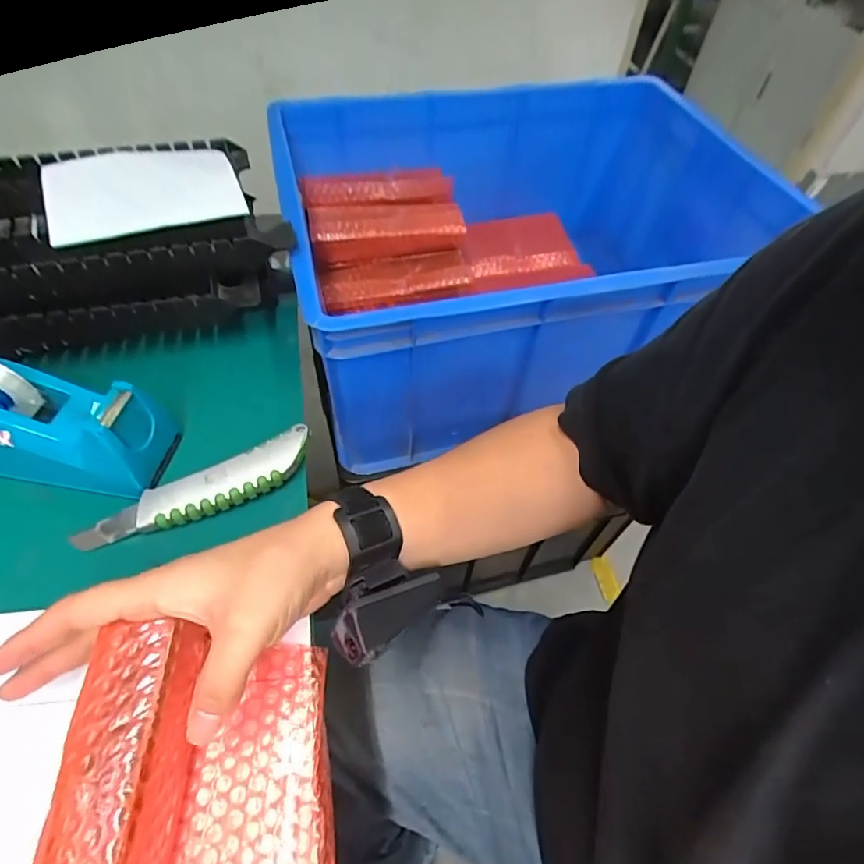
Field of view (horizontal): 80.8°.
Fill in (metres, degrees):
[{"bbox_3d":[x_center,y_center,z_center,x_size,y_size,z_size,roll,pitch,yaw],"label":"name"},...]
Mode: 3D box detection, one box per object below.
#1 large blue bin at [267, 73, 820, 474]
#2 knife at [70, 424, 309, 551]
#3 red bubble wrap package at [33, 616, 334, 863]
[{"bbox_3d":[0.106,-0.242,0.646,0.539,0.220,0.467,-11,55,-11],"label":"large blue bin"},{"bbox_3d":[-0.163,0.043,0.359,0.162,0.022,0.034,-22,58,-20],"label":"knife"},{"bbox_3d":[-0.104,0.188,0.232,0.113,0.066,0.174,-1,54,-5],"label":"red bubble wrap package"}]

